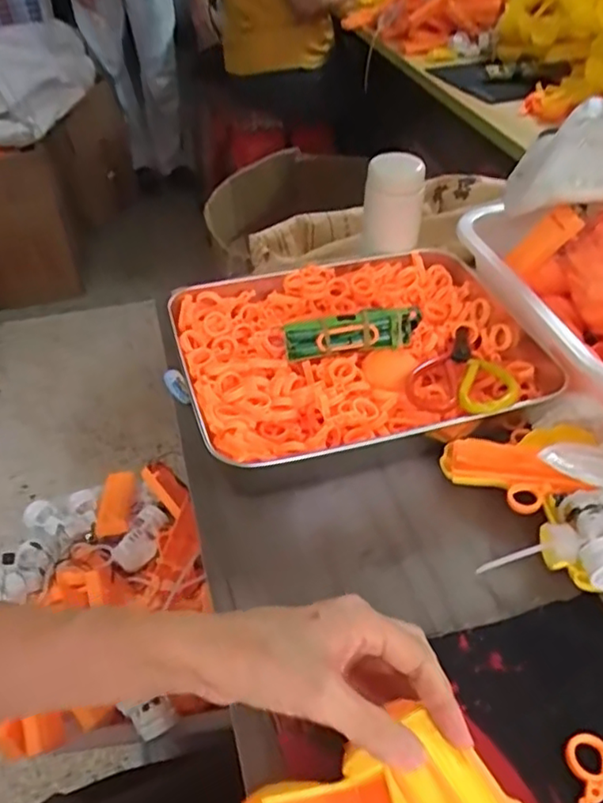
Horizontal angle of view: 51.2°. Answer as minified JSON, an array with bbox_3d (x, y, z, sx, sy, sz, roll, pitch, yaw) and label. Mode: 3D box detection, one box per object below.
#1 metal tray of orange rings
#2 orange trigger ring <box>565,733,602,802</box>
[{"bbox_3d":[0.053,-0.048,0.560,0.314,0.057,0.243,-11,44,-12],"label":"metal tray of orange rings"},{"bbox_3d":[0.156,0.200,0.343,0.025,0.004,0.038,29,50,27],"label":"orange trigger ring"}]

